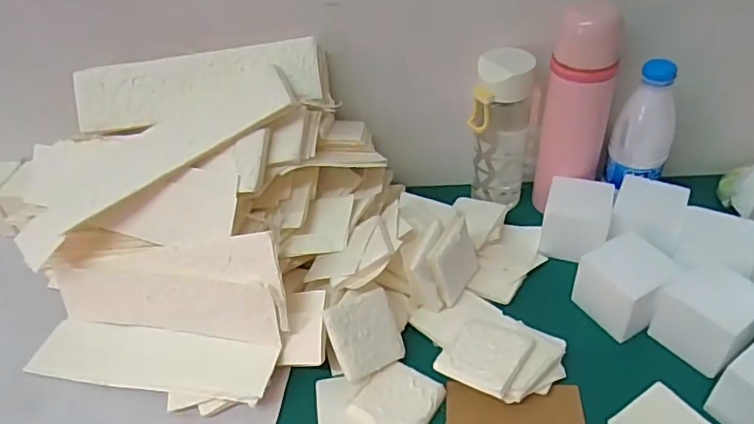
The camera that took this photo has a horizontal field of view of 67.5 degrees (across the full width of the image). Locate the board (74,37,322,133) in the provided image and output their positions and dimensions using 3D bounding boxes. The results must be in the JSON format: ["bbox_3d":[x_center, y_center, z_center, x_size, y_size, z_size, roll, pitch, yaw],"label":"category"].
[{"bbox_3d":[-0.189,-0.134,0.588,0.258,0.010,0.071,-8,82,5],"label":"board"}]

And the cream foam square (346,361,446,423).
[{"bbox_3d":[0.018,0.168,0.501,0.064,0.013,0.067,23,50,29],"label":"cream foam square"}]

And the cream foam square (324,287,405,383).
[{"bbox_3d":[-0.008,0.112,0.523,0.068,0.010,0.069,-15,85,-33],"label":"cream foam square"}]

